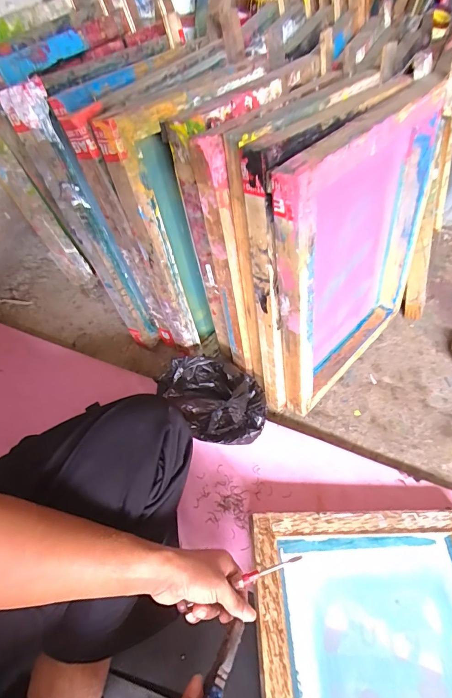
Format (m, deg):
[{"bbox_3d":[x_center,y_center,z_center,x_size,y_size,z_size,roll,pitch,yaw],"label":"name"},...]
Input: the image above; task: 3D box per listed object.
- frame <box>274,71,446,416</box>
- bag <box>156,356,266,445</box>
[{"bbox_3d":[0.223,-0.139,0.627,0.056,0.467,0.365,32,61,33],"label":"frame"},{"bbox_3d":[-0.015,0.090,0.664,0.189,0.117,0.142,37,60,19],"label":"bag"}]

